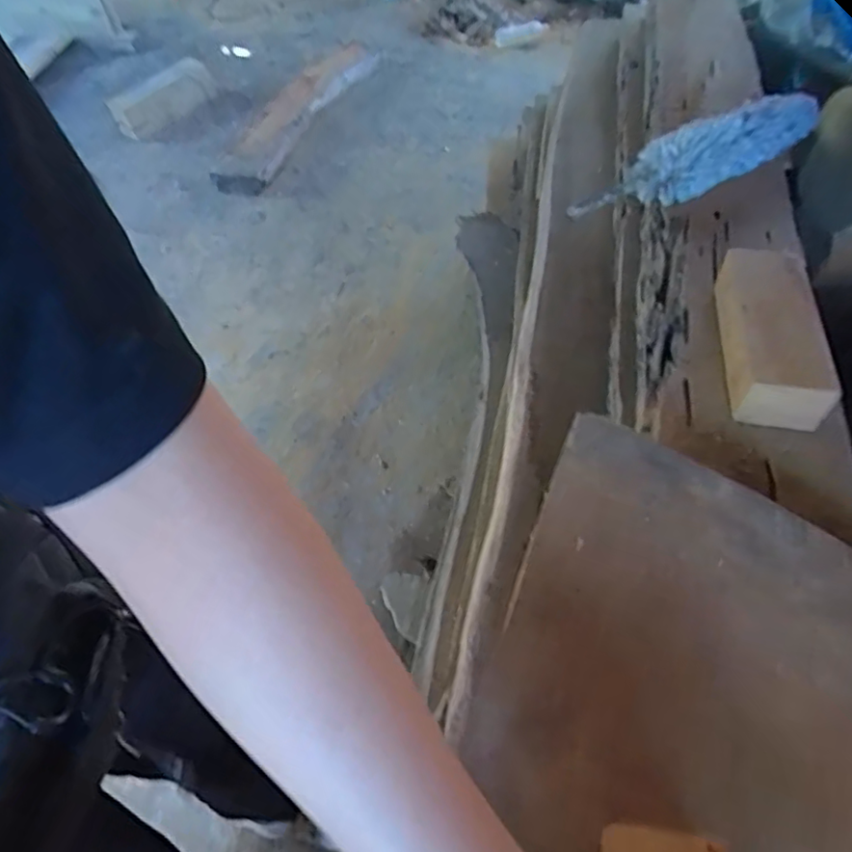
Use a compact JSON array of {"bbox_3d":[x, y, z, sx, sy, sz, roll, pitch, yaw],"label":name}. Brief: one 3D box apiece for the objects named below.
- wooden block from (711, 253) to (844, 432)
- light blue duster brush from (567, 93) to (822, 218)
[{"bbox_3d":[0.260,-0.077,0.456,0.057,0.048,0.165,7,55,8],"label":"wooden block"},{"bbox_3d":[0.287,-0.284,0.623,0.316,0.055,0.065,-26,57,-15],"label":"light blue duster brush"}]

